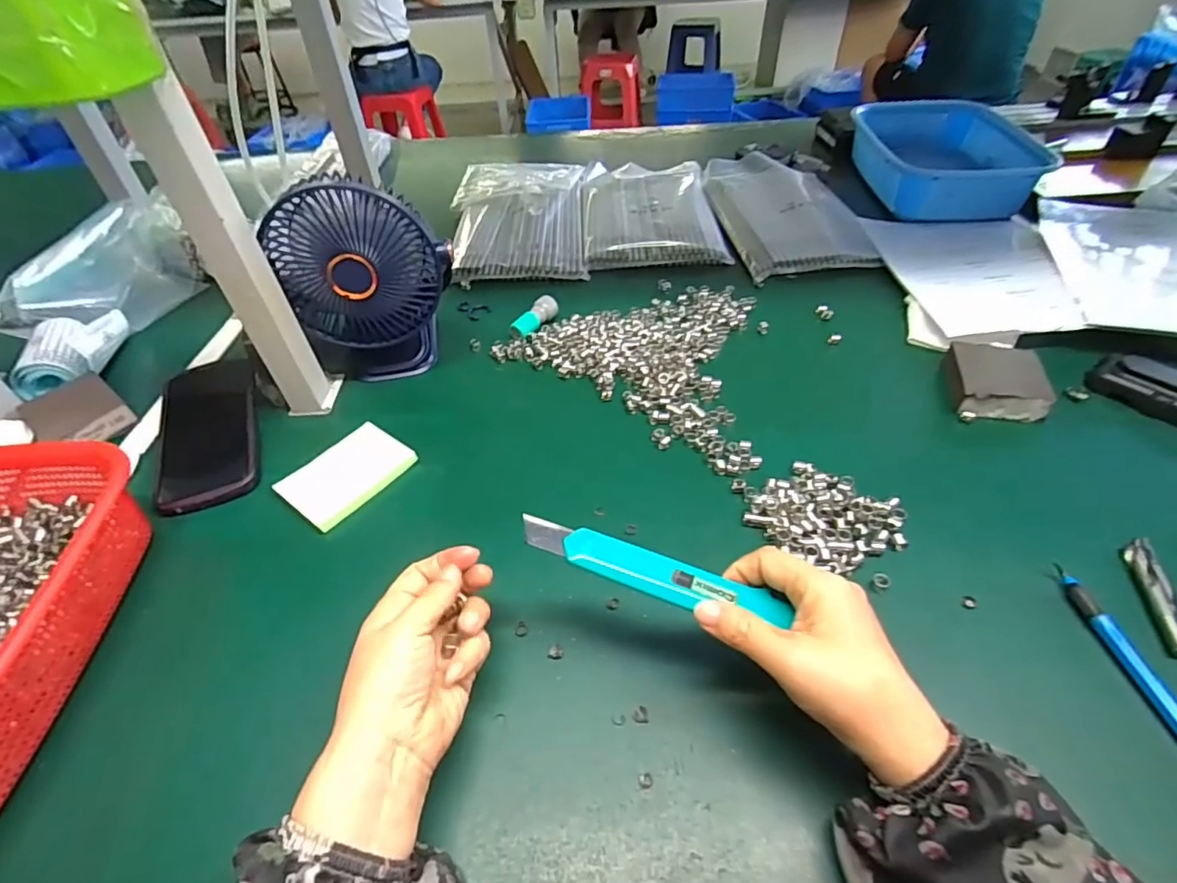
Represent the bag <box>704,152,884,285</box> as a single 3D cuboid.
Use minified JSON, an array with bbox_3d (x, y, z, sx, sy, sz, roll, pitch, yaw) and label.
[{"bbox_3d":[0.271,-0.323,0.764,0.178,0.022,0.317,-4,45,1],"label":"bag"}]

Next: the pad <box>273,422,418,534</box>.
[{"bbox_3d":[-0.197,0.026,0.457,0.061,0.011,0.093,28,53,29],"label":"pad"}]

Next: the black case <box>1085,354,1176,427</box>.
[{"bbox_3d":[0.480,-0.041,0.460,0.030,0.038,0.101,-31,51,-24],"label":"black case"}]

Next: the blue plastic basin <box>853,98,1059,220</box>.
[{"bbox_3d":[0.500,-0.415,0.808,0.194,0.068,0.307,2,45,7],"label":"blue plastic basin"}]

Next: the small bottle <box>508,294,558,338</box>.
[{"bbox_3d":[-0.058,-0.136,0.600,0.021,0.019,0.058,28,53,29],"label":"small bottle"}]

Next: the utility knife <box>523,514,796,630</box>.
[{"bbox_3d":[0.034,0.072,0.308,0.147,0.006,0.025,16,48,8],"label":"utility knife"}]

